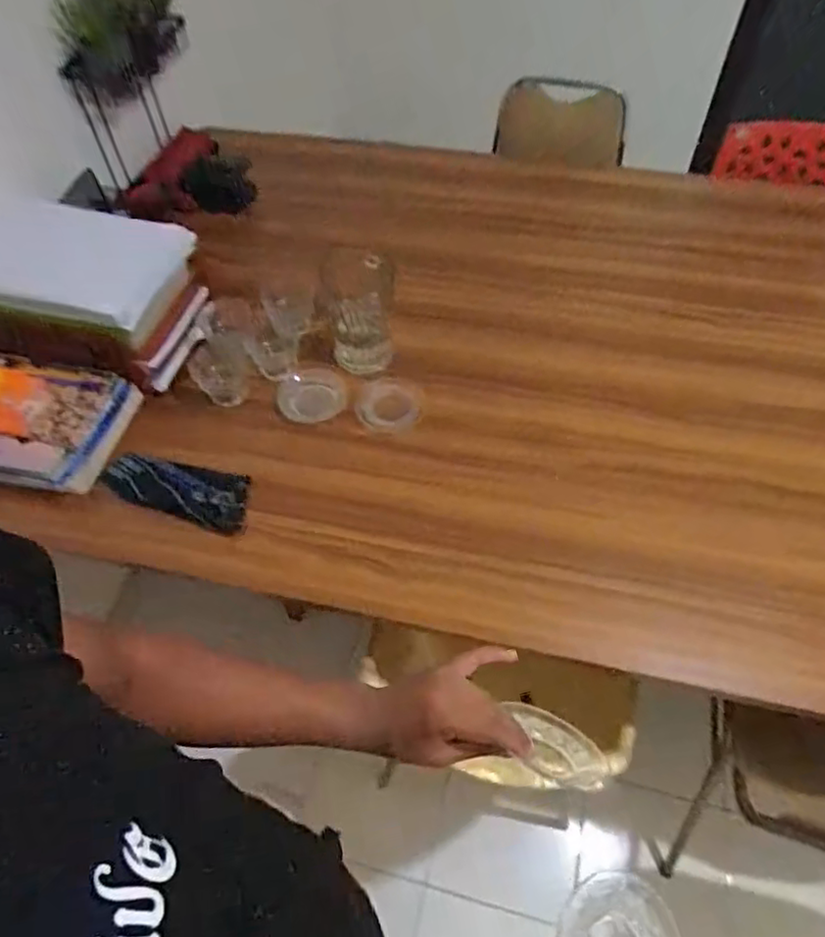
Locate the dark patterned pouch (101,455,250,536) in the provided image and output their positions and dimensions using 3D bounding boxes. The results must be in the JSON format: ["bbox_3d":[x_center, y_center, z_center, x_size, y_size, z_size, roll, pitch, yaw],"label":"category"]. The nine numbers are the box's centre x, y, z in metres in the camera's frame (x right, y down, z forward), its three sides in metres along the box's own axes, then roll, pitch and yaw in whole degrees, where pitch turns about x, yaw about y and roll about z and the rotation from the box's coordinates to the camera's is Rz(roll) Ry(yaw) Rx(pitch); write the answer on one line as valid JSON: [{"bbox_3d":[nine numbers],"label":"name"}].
[{"bbox_3d":[-0.387,0.034,1.039,0.258,0.028,0.107,12,56,11],"label":"dark patterned pouch"}]

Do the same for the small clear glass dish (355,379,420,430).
[{"bbox_3d":[-0.044,-0.114,1.137,0.110,0.024,0.101,-1,55,2],"label":"small clear glass dish"}]

